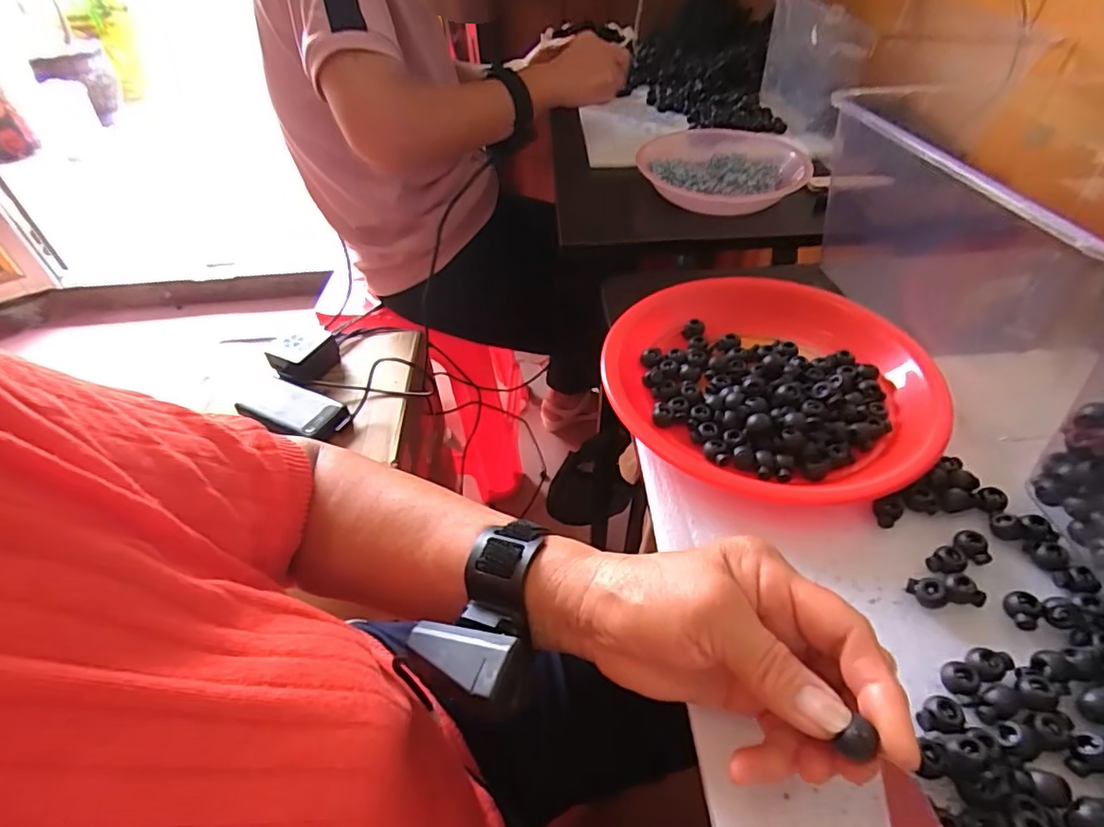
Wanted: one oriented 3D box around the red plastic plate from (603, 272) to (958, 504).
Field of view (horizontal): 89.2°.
[{"bbox_3d":[0.153,-0.027,0.407,0.225,0.023,0.212,-1,45,1],"label":"red plastic plate"}]

